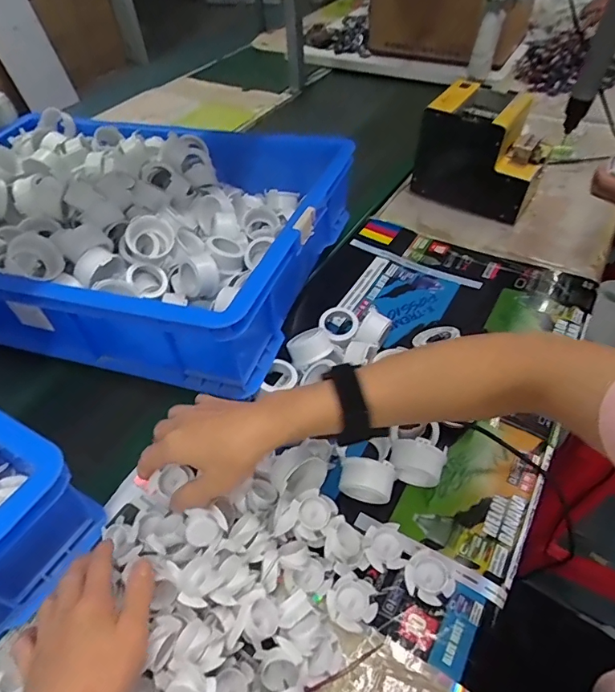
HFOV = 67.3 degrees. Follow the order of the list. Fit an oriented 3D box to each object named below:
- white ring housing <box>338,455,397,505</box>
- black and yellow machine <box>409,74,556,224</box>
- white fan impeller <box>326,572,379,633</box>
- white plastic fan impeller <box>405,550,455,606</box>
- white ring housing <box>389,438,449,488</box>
[{"bbox_3d":[0.055,0.126,0.428,0.049,0.041,0.028,7,49,9],"label":"white ring housing"},{"bbox_3d":[0.275,-0.305,0.729,0.173,0.140,0.128,25,54,23],"label":"black and yellow machine"},{"bbox_3d":[0.037,0.212,0.382,0.040,0.012,0.038,-2,48,2],"label":"white fan impeller"},{"bbox_3d":[0.102,0.197,0.392,0.036,0.014,0.038,-2,48,2],"label":"white plastic fan impeller"},{"bbox_3d":[0.103,0.113,0.439,0.049,0.048,0.031,11,50,13],"label":"white ring housing"}]

